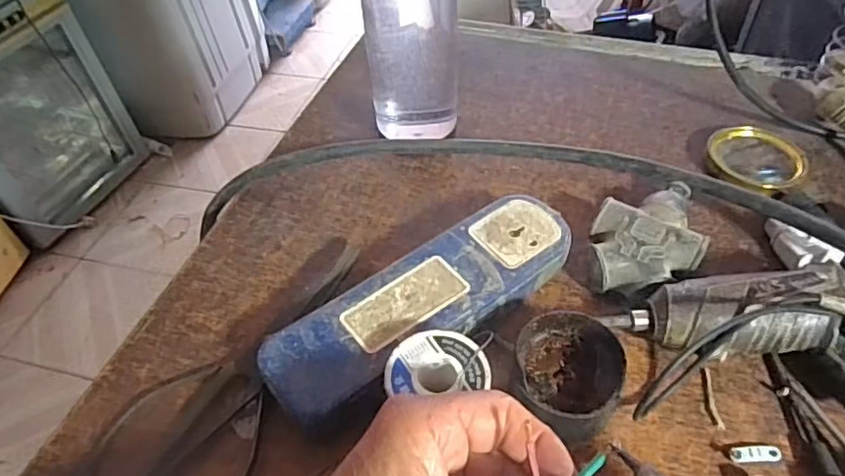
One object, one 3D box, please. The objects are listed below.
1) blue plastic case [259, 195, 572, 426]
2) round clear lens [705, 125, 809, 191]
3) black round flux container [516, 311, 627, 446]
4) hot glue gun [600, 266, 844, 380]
[{"bbox_3d":[0.003,0.039,0.358,0.198,0.031,0.064,-33,53,-21],"label":"blue plastic case"},{"bbox_3d":[0.251,-0.060,0.449,0.066,0.020,0.059,22,54,24],"label":"round clear lens"},{"bbox_3d":[0.080,0.076,0.326,0.059,0.037,0.064,-3,48,4],"label":"black round flux container"},{"bbox_3d":[0.208,0.054,0.325,0.179,0.050,0.075,22,54,24],"label":"hot glue gun"}]

